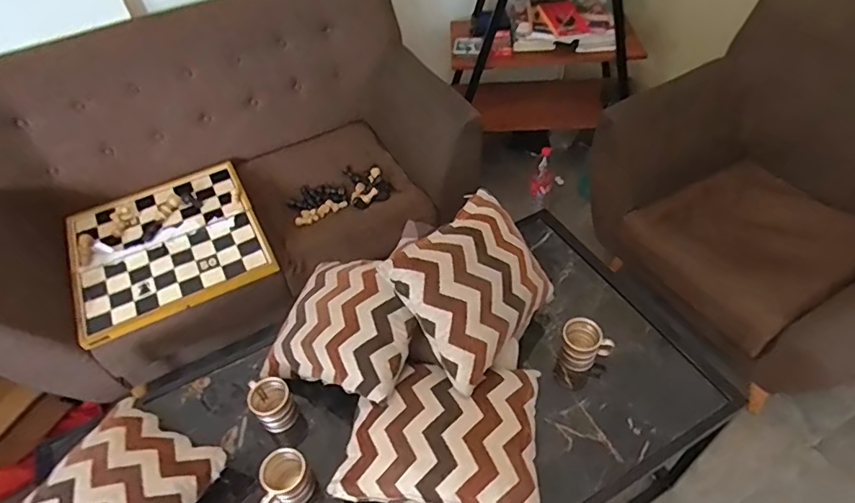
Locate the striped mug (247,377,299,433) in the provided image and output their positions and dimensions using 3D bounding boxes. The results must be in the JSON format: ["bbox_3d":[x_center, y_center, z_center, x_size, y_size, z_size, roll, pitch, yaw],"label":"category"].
[{"bbox_3d":[-0.304,0.303,1.020,0.078,0.088,0.083,-24,49,-19],"label":"striped mug"}]

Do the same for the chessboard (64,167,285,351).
[{"bbox_3d":[-0.740,-0.028,1.465,0.499,0.050,0.480,-24,58,-13],"label":"chessboard"}]

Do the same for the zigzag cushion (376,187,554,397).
[{"bbox_3d":[0.102,0.055,0.979,0.328,0.110,0.271,-36,92,-26],"label":"zigzag cushion"}]

